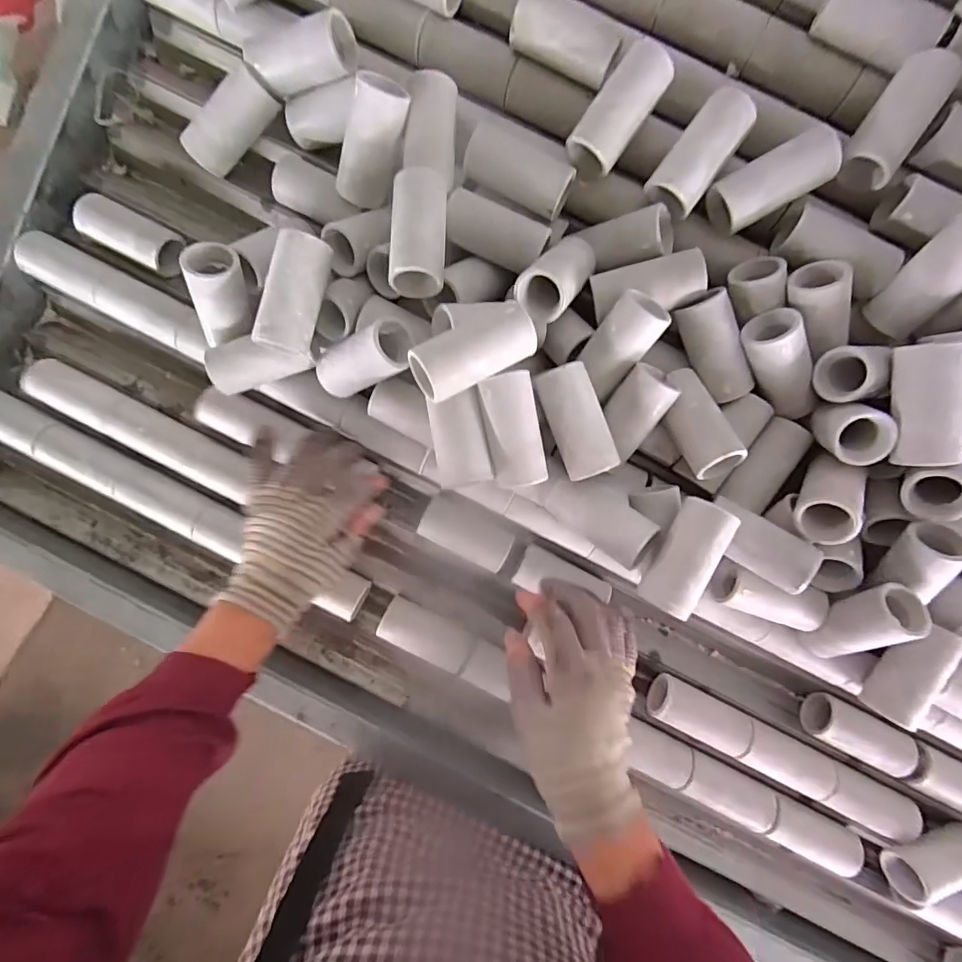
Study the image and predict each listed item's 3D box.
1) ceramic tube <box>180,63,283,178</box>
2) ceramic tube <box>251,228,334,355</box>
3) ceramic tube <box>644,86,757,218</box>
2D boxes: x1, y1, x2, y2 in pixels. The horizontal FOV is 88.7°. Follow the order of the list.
[{"bbox_3d":[-0.214,-0.308,0.422,0.084,0.040,0.033,-37,50,16],"label":"ceramic tube"},{"bbox_3d":[-0.138,-0.141,0.377,0.039,0.048,0.082,16,96,2],"label":"ceramic tube"},{"bbox_3d":[0.165,-0.247,0.370,0.040,0.035,0.080,35,97,0],"label":"ceramic tube"}]

